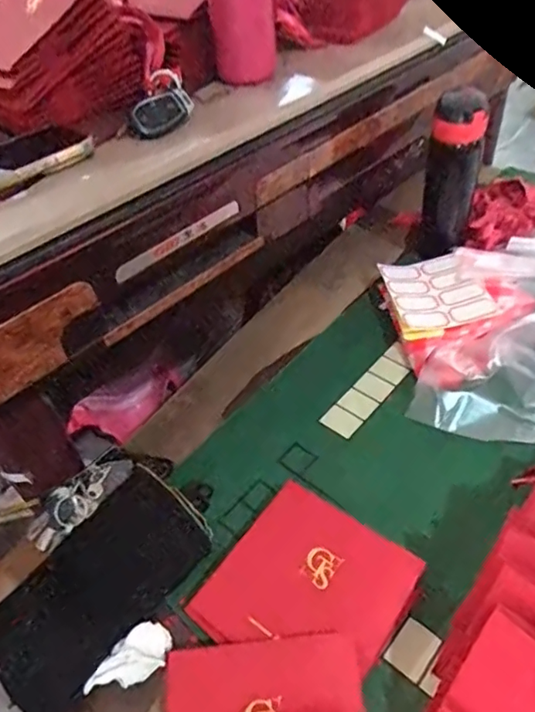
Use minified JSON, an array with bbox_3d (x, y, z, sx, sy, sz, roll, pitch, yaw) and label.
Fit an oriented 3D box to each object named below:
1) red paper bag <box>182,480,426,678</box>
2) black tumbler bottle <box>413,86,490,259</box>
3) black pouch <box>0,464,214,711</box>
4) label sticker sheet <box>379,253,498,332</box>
[{"bbox_3d":[0.033,0.192,0.444,0.140,0.022,0.142,26,54,30],"label":"red paper bag"},{"bbox_3d":[0.226,-0.219,0.683,0.072,0.201,0.058,4,46,12],"label":"black tumbler bottle"},{"bbox_3d":[-0.148,0.198,0.473,0.110,0.022,0.195,28,54,31],"label":"black pouch"},{"bbox_3d":[0.207,-0.080,0.666,0.106,0.008,0.128,-12,44,-3],"label":"label sticker sheet"}]

